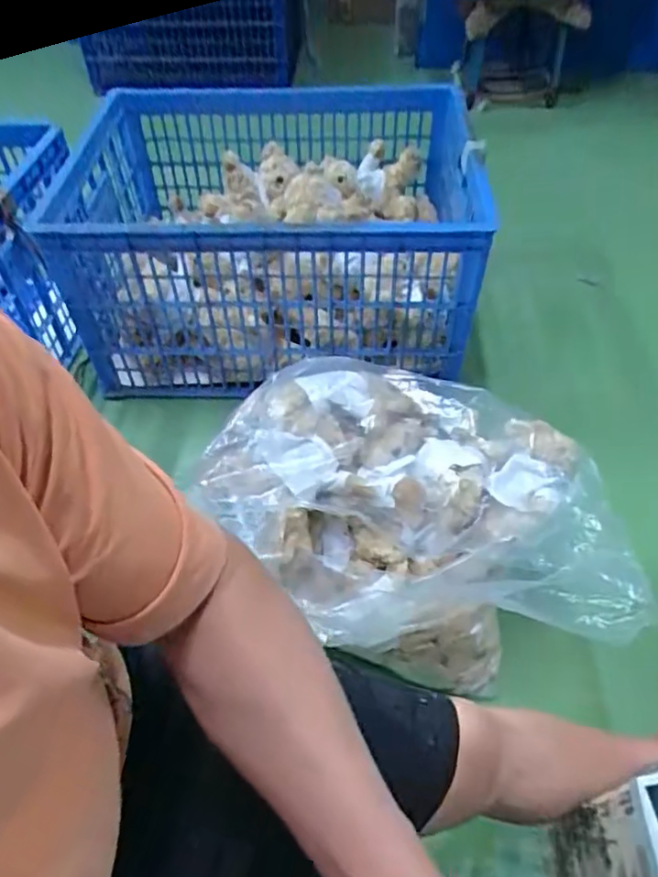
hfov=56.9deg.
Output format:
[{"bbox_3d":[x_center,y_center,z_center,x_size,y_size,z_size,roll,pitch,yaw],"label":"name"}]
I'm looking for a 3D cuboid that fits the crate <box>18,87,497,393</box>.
[{"bbox_3d":[-0.132,-0.452,1.322,0.841,0.416,0.575,1,50,3],"label":"crate"}]

